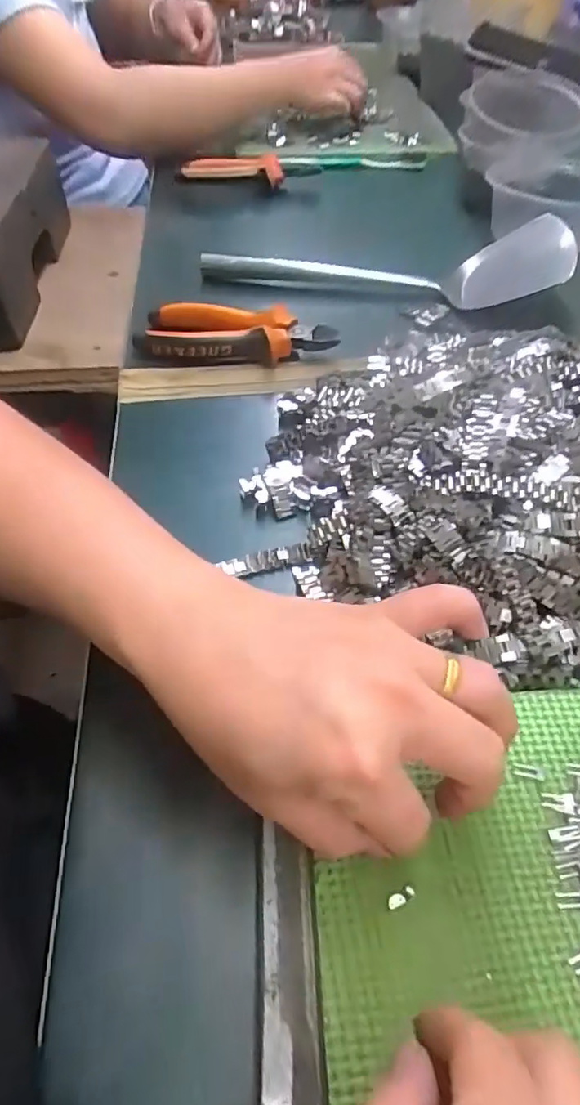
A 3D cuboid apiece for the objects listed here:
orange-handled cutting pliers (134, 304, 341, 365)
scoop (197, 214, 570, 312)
[{"bbox_3d":[-0.040,-0.162,0.434,0.145,0.030,0.049,6,52,5],"label":"orange-handled cutting pliers"},{"bbox_3d":[0.081,-0.241,0.486,0.305,0.044,0.060,-1,52,-1],"label":"scoop"}]

